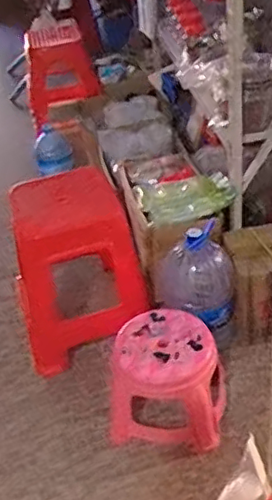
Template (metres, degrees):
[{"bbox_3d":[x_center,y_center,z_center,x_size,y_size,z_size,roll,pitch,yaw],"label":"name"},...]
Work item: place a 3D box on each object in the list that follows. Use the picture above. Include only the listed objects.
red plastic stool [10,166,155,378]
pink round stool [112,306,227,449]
[{"bbox_3d":[-0.191,0.048,1.916,0.374,0.488,0.374,-15,40,-9],"label":"red plastic stool"},{"bbox_3d":[0.087,0.357,1.729,0.305,0.282,0.285,-5,39,4],"label":"pink round stool"}]

